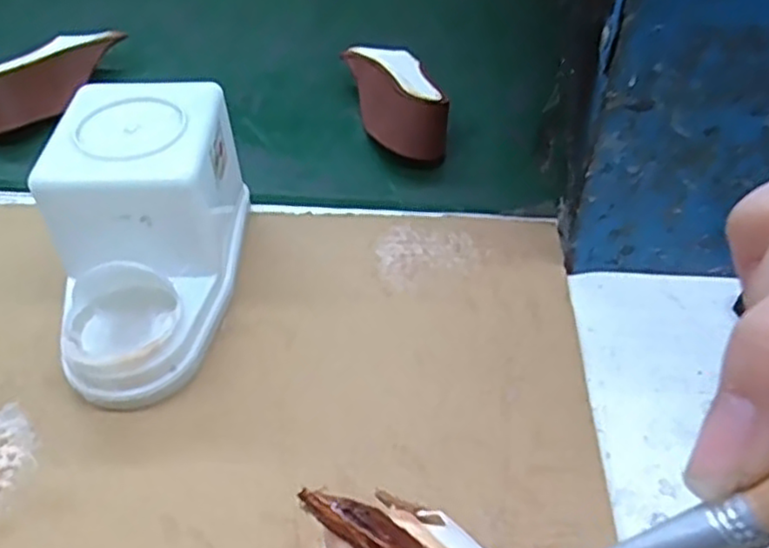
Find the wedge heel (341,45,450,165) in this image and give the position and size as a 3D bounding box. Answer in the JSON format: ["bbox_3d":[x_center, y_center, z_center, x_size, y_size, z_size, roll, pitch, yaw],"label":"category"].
[{"bbox_3d":[0.014,-0.165,0.628,0.073,0.050,0.167,-9,45,-9],"label":"wedge heel"}]

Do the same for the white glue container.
[{"bbox_3d":[-0.149,-0.024,0.425,0.096,0.110,0.183,0,44,0],"label":"white glue container"}]

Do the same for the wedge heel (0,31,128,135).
[{"bbox_3d":[-0.314,-0.185,0.643,0.046,0.044,0.159,26,50,24],"label":"wedge heel"}]

